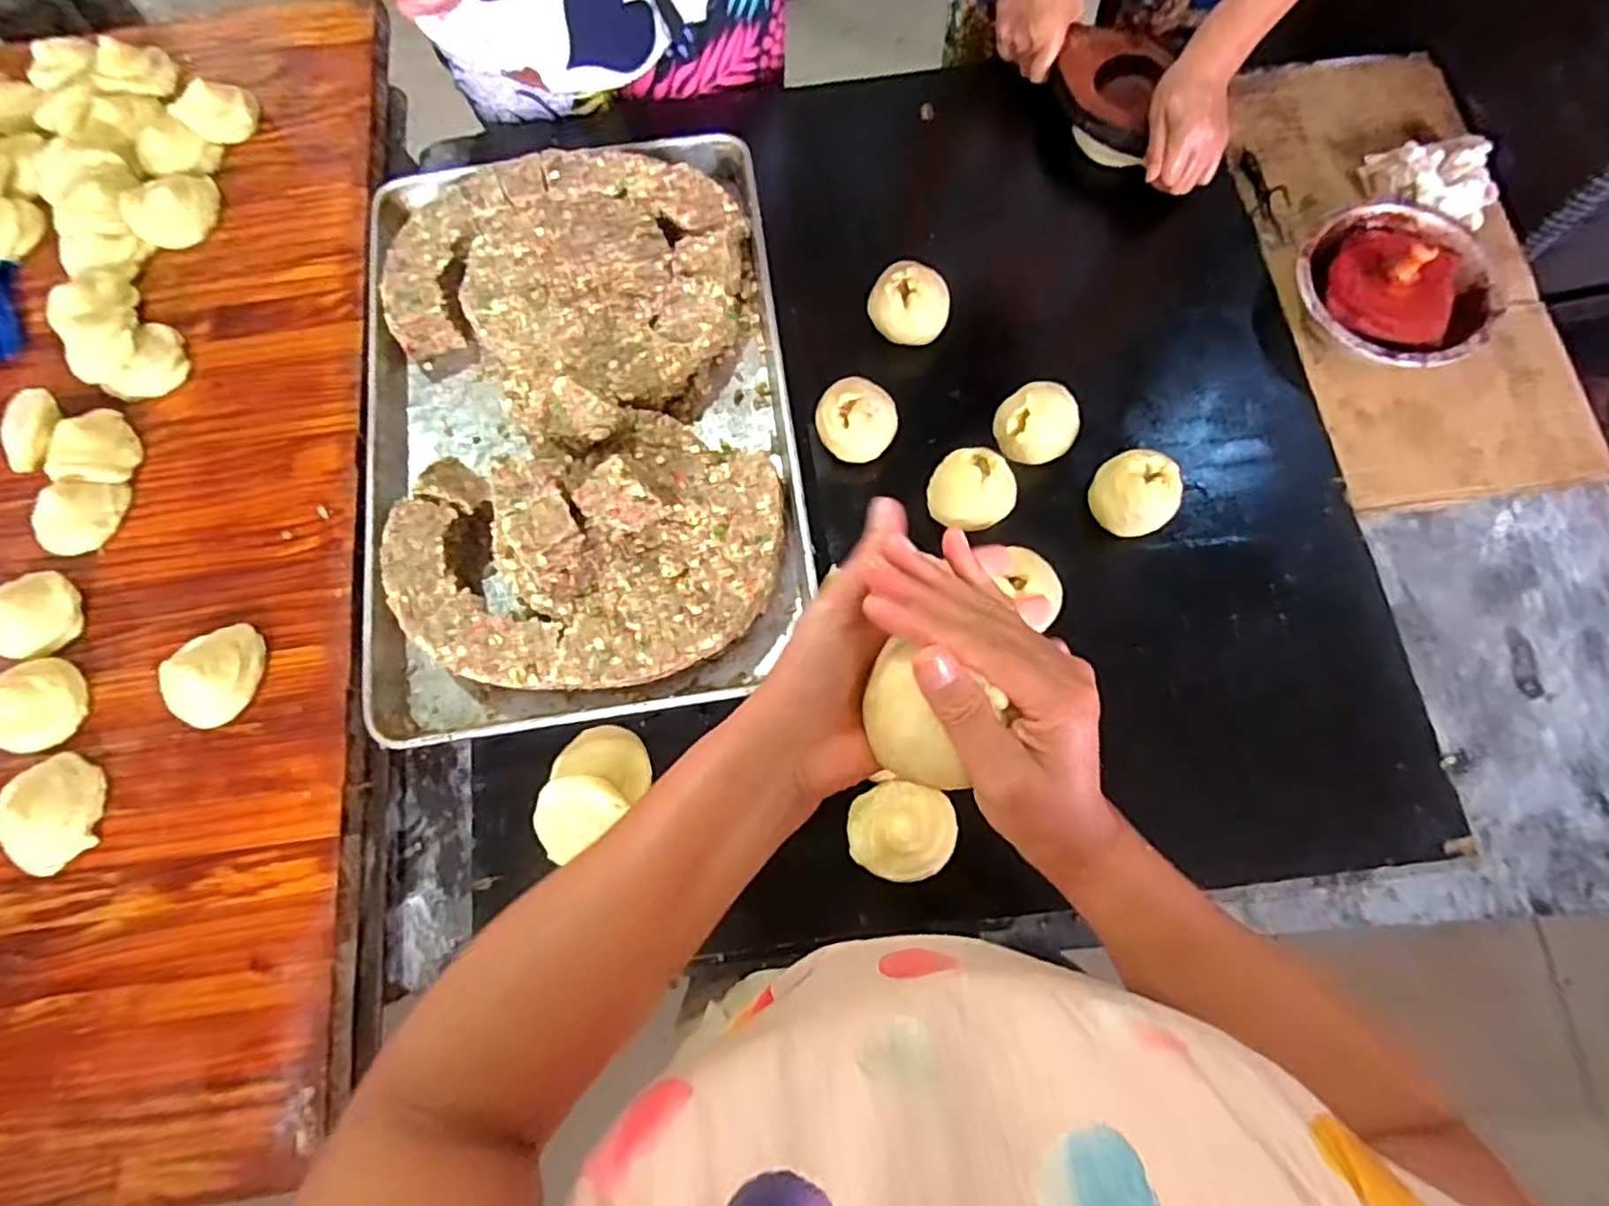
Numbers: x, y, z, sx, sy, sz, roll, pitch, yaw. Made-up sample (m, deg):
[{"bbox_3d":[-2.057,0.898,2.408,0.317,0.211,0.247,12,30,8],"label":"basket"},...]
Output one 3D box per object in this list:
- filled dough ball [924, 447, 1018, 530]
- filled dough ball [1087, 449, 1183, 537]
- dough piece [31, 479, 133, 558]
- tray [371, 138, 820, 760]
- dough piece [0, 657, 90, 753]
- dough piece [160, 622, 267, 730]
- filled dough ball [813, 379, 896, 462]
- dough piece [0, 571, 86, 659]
[{"bbox_3d":[0.154,-0.102,0.649,0.080,0.056,0.069,26,77,7],"label":"filled dough ball"},{"bbox_3d":[0.302,-0.097,0.643,0.066,0.062,0.077,0,75,0],"label":"filled dough ball"},{"bbox_3d":[-0.686,-0.083,0.661,0.057,0.033,0.075,10,75,2],"label":"dough piece"},{"bbox_3d":[-0.218,-0.190,0.665,0.394,0.119,0.571,-9,75,-2],"label":"tray"},{"bbox_3d":[-0.681,0.090,0.620,0.070,0.028,0.080,-1,75,0],"label":"dough piece"},{"bbox_3d":[-0.519,0.064,0.614,0.084,0.035,0.077,0,75,0],"label":"dough piece"},{"bbox_3d":[0.051,-0.174,0.668,0.064,0.058,0.068,0,75,0],"label":"filled dough ball"},{"bbox_3d":[-0.707,0.011,0.644,0.075,0.032,0.081,11,75,3],"label":"dough piece"}]

